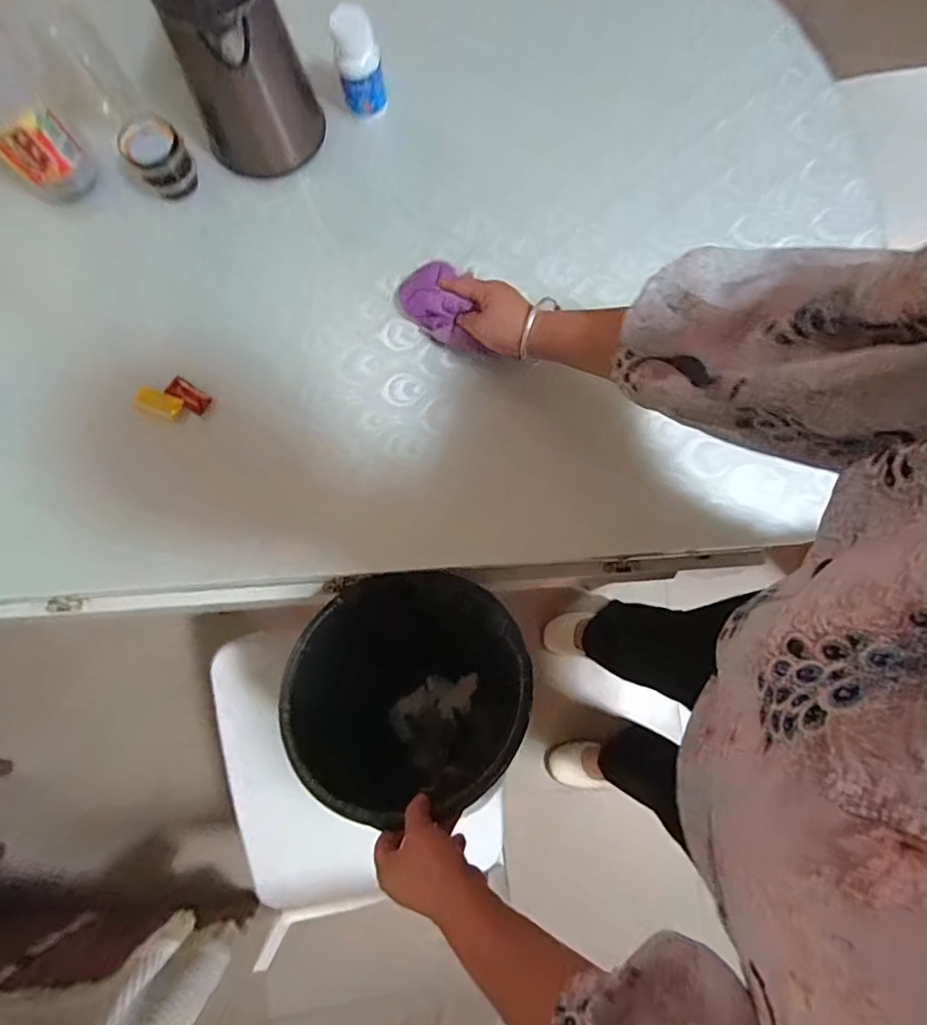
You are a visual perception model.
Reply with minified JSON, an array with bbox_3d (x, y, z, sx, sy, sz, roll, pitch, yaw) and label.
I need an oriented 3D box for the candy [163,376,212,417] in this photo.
[{"bbox_3d":[-0.314,-0.134,0.629,0.049,0.007,0.027,32,81,6],"label":"candy"}]

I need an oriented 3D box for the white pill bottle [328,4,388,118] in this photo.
[{"bbox_3d":[-0.120,-0.523,0.651,0.056,0.116,0.043,-14,79,-2],"label":"white pill bottle"}]

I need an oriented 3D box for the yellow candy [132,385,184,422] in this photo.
[{"bbox_3d":[-0.342,-0.122,0.616,0.050,0.006,0.028,20,80,4],"label":"yellow candy"}]

